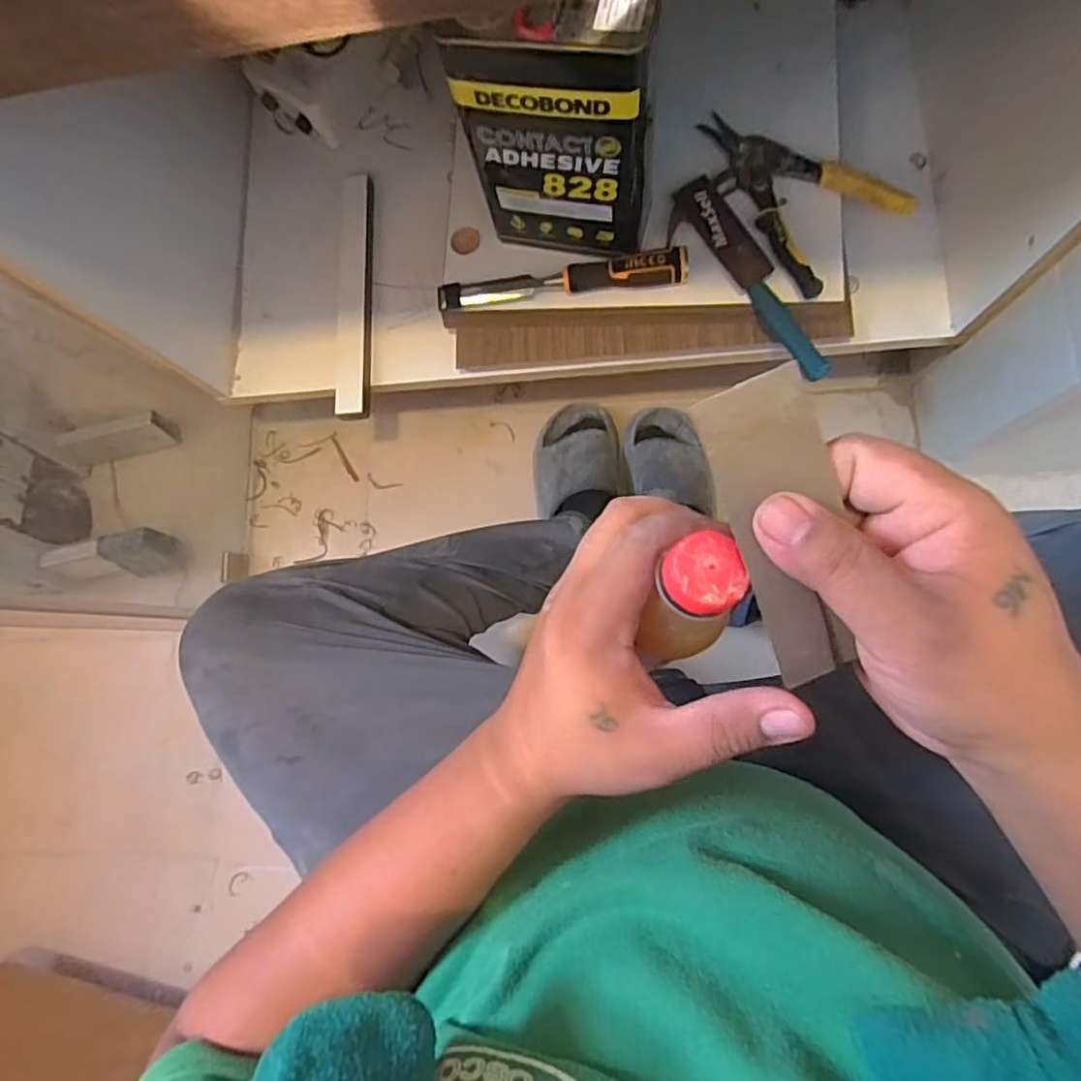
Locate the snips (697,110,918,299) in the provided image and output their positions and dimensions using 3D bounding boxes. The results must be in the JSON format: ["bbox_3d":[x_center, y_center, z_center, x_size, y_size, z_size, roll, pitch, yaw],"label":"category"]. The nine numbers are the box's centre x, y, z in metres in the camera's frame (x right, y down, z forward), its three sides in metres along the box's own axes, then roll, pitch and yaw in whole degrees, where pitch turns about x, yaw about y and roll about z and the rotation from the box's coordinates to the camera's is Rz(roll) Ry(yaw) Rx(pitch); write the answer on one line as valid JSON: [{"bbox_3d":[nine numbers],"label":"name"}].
[{"bbox_3d":[0.255,-0.381,0.659,0.146,0.028,0.235,-44,78,-1],"label":"snips"}]

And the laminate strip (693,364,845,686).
[{"bbox_3d":[0.091,-0.003,0.222,0.038,0.004,0.111,-21,103,2],"label":"laminate strip"}]

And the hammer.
[{"bbox_3d":[0.214,-0.273,0.654,0.084,0.027,0.253,-23,79,4],"label":"hammer"}]

